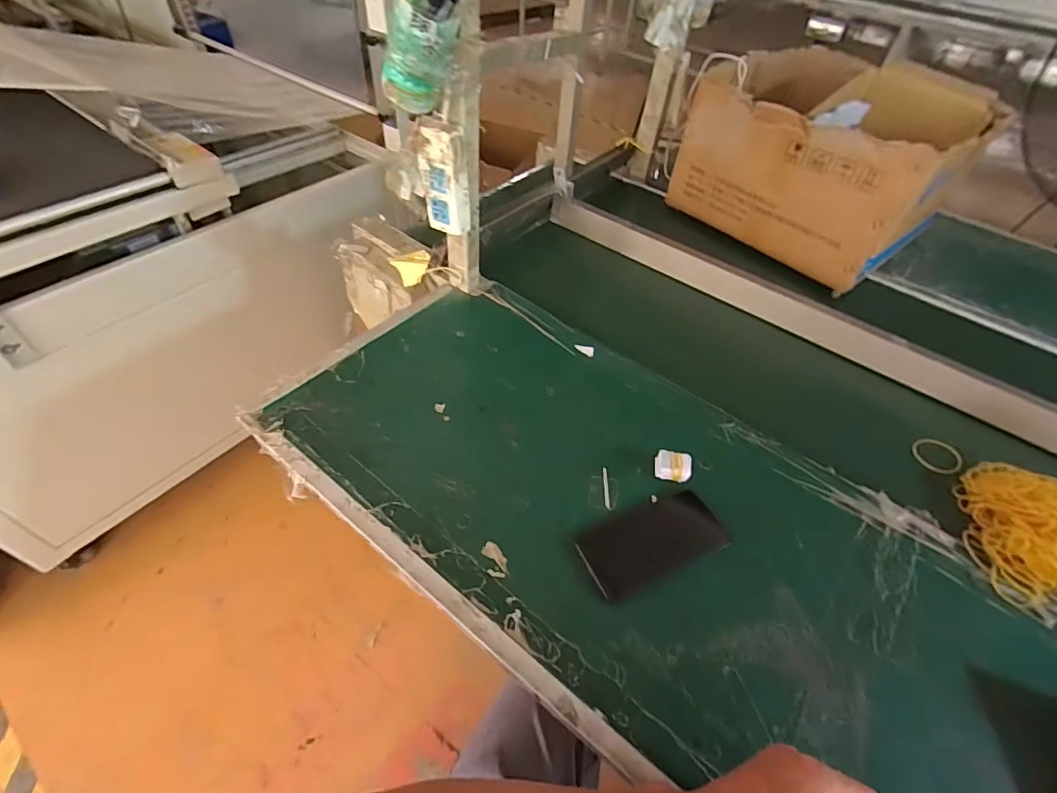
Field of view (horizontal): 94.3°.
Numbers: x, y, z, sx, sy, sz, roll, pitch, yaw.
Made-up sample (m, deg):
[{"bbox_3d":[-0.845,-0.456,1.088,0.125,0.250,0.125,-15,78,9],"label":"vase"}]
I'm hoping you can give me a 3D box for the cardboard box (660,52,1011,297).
[{"bbox_3d":[0.548,-0.440,0.929,0.413,0.245,0.379,39,56,25],"label":"cardboard box"}]

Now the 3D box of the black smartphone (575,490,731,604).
[{"bbox_3d":[0.135,0.157,0.536,0.160,0.008,0.080,-17,53,-20],"label":"black smartphone"}]

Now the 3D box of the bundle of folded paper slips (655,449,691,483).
[{"bbox_3d":[0.171,0.083,0.581,0.039,0.024,0.030,15,49,6],"label":"bundle of folded paper slips"}]

